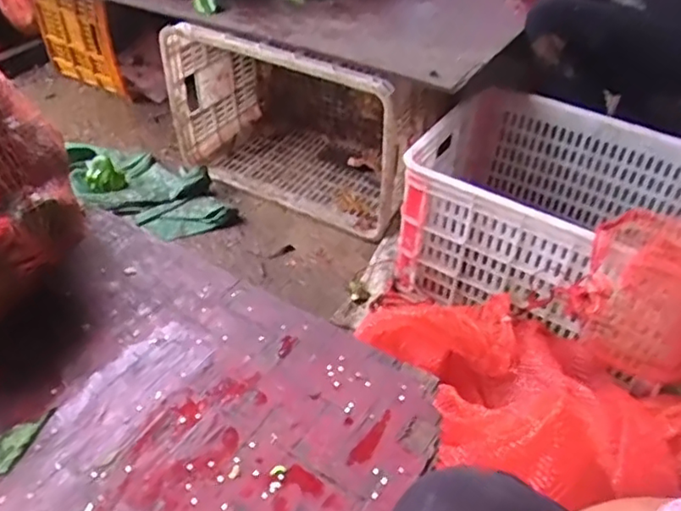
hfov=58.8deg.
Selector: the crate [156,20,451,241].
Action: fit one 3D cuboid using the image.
[{"bbox_3d":[-0.064,-0.326,1.301,0.529,0.334,0.309,24,48,21],"label":"crate"}]

